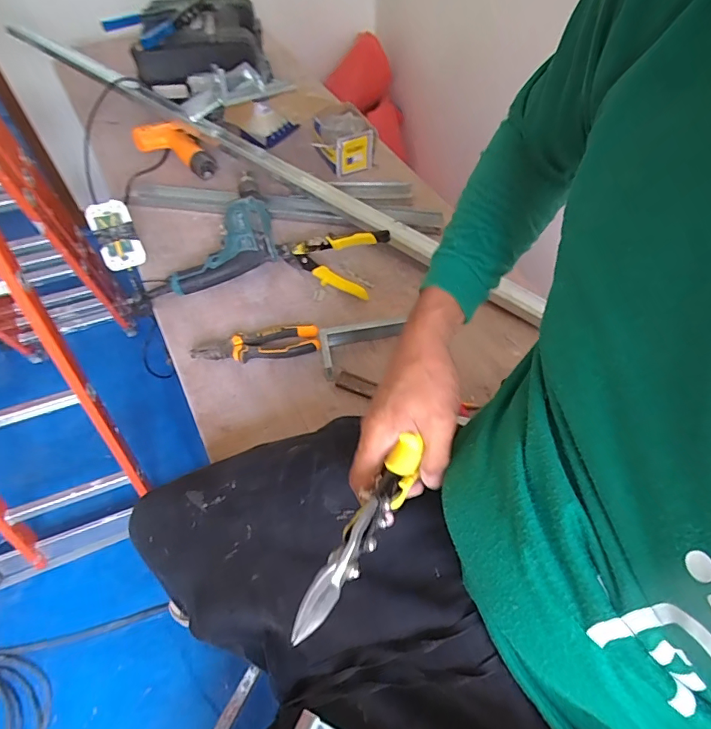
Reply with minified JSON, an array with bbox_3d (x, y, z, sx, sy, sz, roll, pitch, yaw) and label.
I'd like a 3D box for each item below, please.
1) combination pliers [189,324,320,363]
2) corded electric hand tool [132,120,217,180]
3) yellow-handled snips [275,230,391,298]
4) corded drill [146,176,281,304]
[{"bbox_3d":[-0.154,-0.034,0.710,0.190,0.018,0.059,-8,55,-7],"label":"combination pliers"},{"bbox_3d":[-0.380,-0.452,0.975,0.103,0.060,0.178,-38,63,-24],"label":"corded electric hand tool"},{"bbox_3d":[-0.046,-0.198,0.802,0.191,0.057,0.110,23,58,15],"label":"yellow-handled snips"},{"bbox_3d":[-0.269,-0.241,0.825,0.234,0.063,0.237,-12,56,-9],"label":"corded drill"}]

